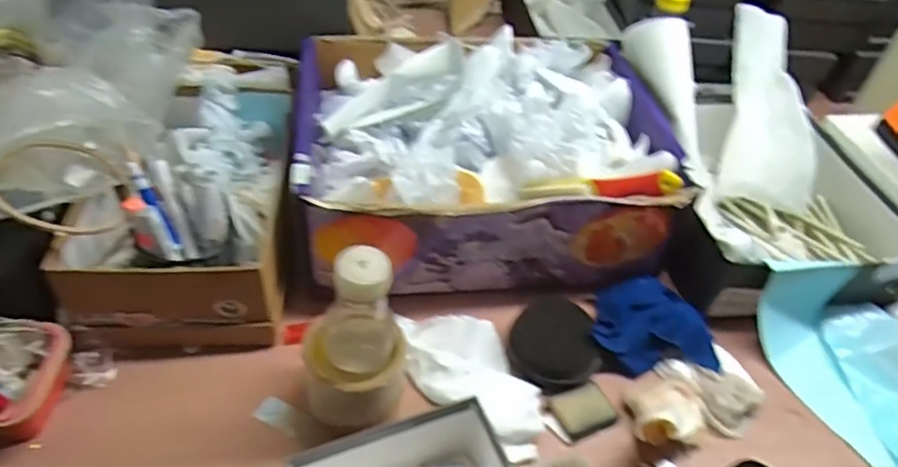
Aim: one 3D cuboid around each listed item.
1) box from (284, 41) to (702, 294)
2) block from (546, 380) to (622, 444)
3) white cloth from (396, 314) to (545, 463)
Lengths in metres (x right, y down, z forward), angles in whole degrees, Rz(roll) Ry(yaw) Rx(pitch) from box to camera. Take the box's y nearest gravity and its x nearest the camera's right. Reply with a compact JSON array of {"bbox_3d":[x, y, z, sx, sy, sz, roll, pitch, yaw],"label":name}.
[{"bbox_3d":[0.034,-0.097,0.741,0.391,0.153,0.307,-1,45,-8],"label":"box"},{"bbox_3d":[0.129,0.167,0.607,0.061,0.011,0.047,-13,48,-19],"label":"block"},{"bbox_3d":[0.024,0.139,0.613,0.100,0.030,0.173,-17,50,-23],"label":"white cloth"}]

